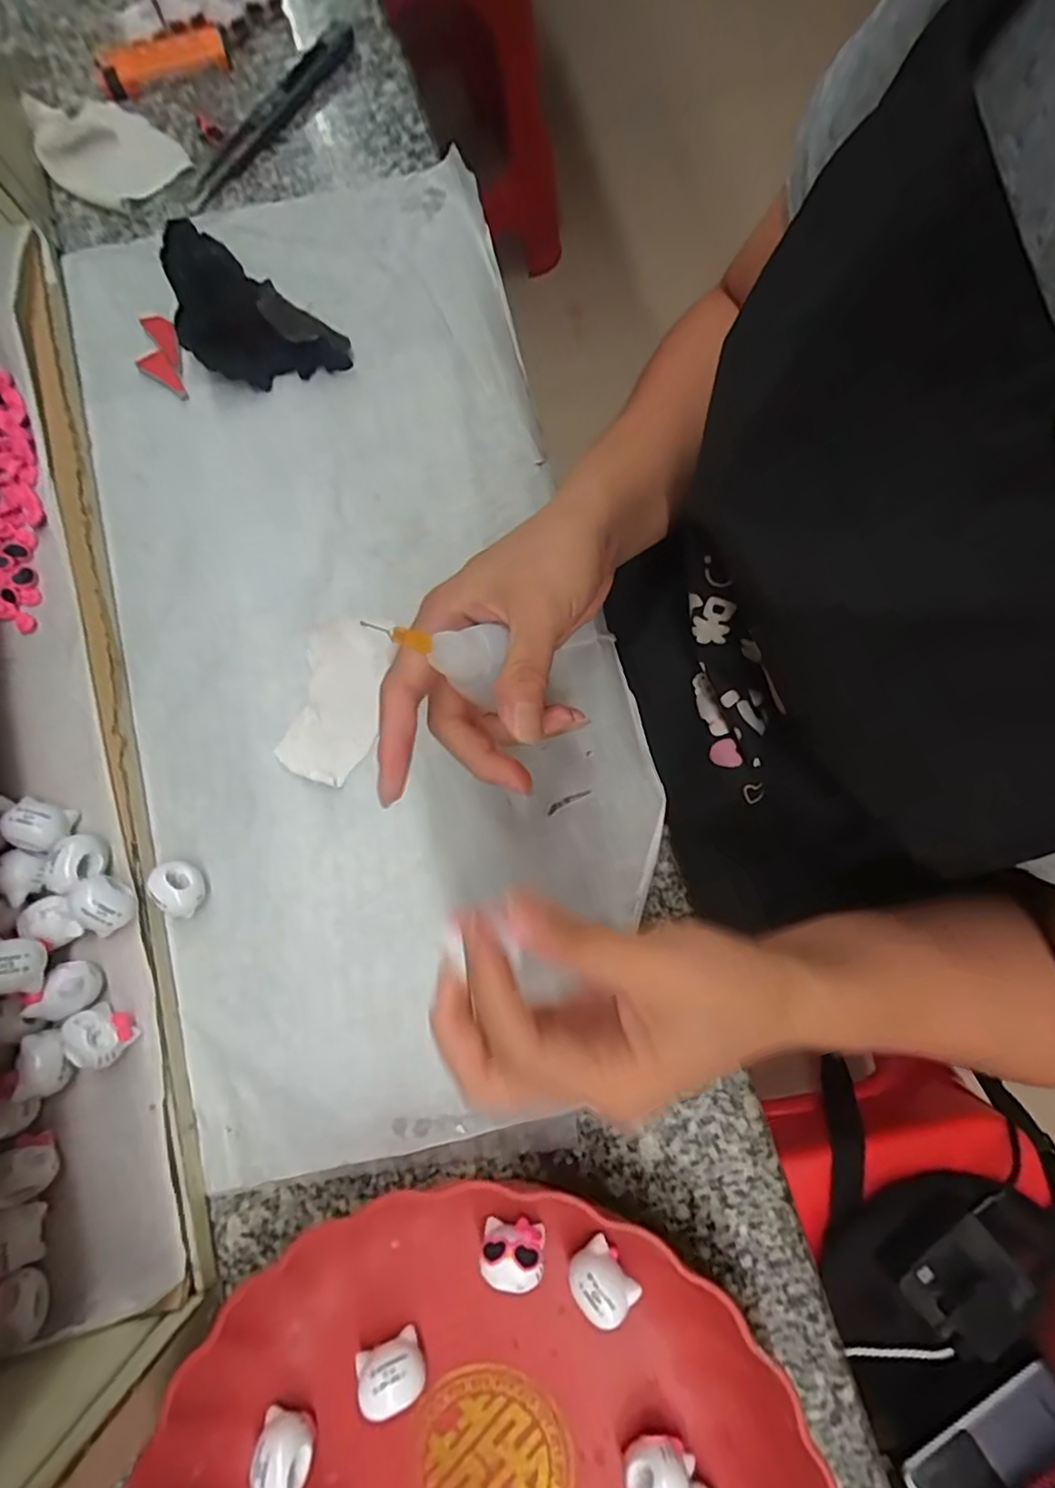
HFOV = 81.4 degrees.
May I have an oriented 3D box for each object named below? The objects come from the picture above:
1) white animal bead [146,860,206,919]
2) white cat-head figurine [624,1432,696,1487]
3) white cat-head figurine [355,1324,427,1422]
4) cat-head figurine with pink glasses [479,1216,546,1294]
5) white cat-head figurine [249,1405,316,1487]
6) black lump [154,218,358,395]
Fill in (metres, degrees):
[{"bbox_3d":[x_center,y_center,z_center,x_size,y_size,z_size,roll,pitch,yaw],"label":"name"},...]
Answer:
[{"bbox_3d":[-0.160,0.066,0.282,0.024,0.017,0.019,26,82,6],"label":"white animal bead"},{"bbox_3d":[0.050,0.284,0.239,0.019,0.021,0.025,39,83,7],"label":"white cat-head figurine"},{"bbox_3d":[-0.054,0.251,0.246,0.025,0.023,0.018,-20,80,-2],"label":"white cat-head figurine"},{"bbox_3d":[-0.006,0.208,0.252,0.026,0.019,0.020,-10,80,-1],"label":"cat-head figurine with pink glasses"},{"bbox_3d":[-0.095,0.279,0.241,0.022,0.024,0.017,6,80,2],"label":"white cat-head figurine"},{"bbox_3d":[-0.151,-0.222,0.324,0.102,0.030,0.056,35,83,7],"label":"black lump"}]

